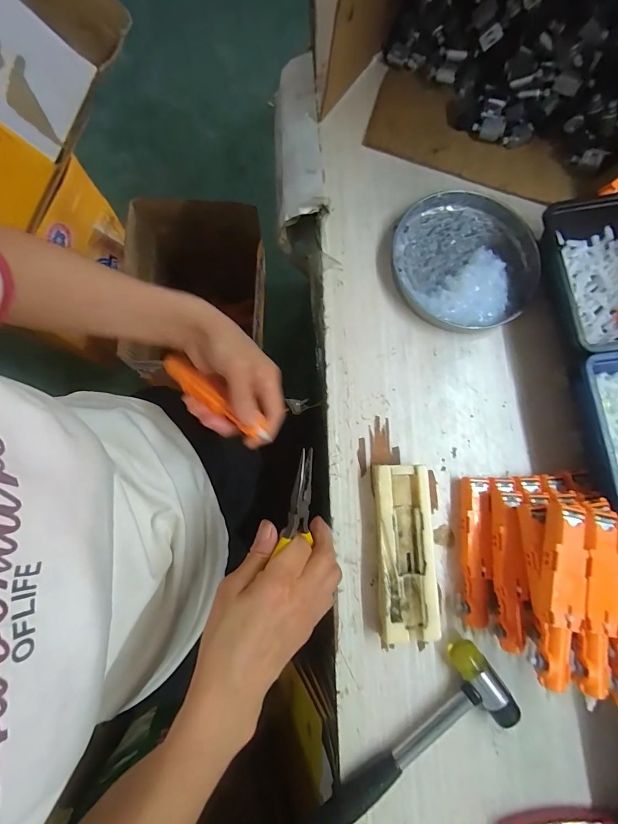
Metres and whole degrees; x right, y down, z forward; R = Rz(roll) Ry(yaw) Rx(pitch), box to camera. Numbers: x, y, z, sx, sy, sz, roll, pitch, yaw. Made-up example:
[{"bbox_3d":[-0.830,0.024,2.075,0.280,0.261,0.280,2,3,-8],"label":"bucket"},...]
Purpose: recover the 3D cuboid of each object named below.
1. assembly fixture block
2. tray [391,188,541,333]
[{"bbox_3d":[0.080,0.115,0.310,0.046,0.024,0.137,0,80,-3],"label":"assembly fixture block"},{"bbox_3d":[0.160,-0.156,0.363,0.160,0.019,0.144,-40,84,-9],"label":"tray"}]

